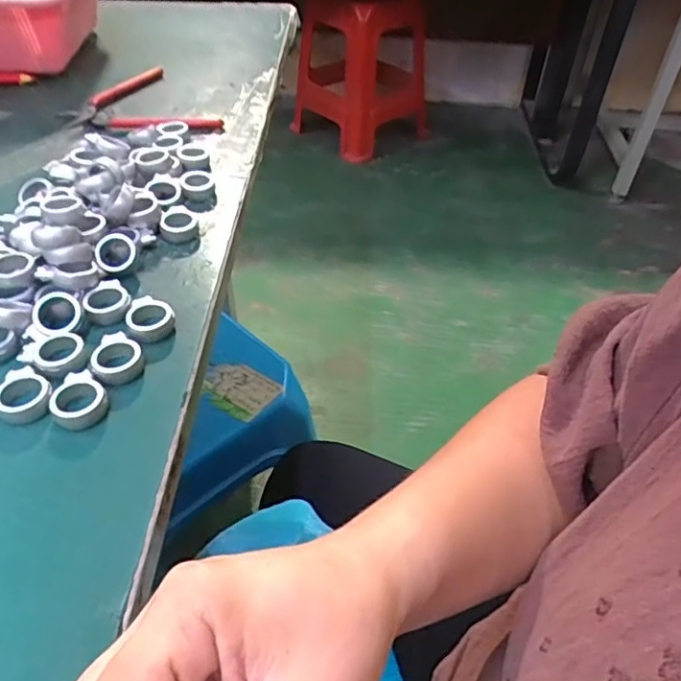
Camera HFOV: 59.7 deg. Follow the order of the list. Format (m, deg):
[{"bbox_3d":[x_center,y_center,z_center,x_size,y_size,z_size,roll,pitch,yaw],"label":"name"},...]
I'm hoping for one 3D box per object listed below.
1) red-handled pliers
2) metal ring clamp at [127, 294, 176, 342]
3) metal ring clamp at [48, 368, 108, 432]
[{"bbox_3d":[-0.190,-0.213,0.544,0.113,0.011,0.137,-26,50,-25],"label":"red-handled pliers"},{"bbox_3d":[-0.109,-0.012,0.340,0.026,0.009,0.032,-7,45,-9],"label":"metal ring clamp"},{"bbox_3d":[-0.131,0.029,0.297,0.026,0.010,0.032,-24,50,-24],"label":"metal ring clamp"}]

